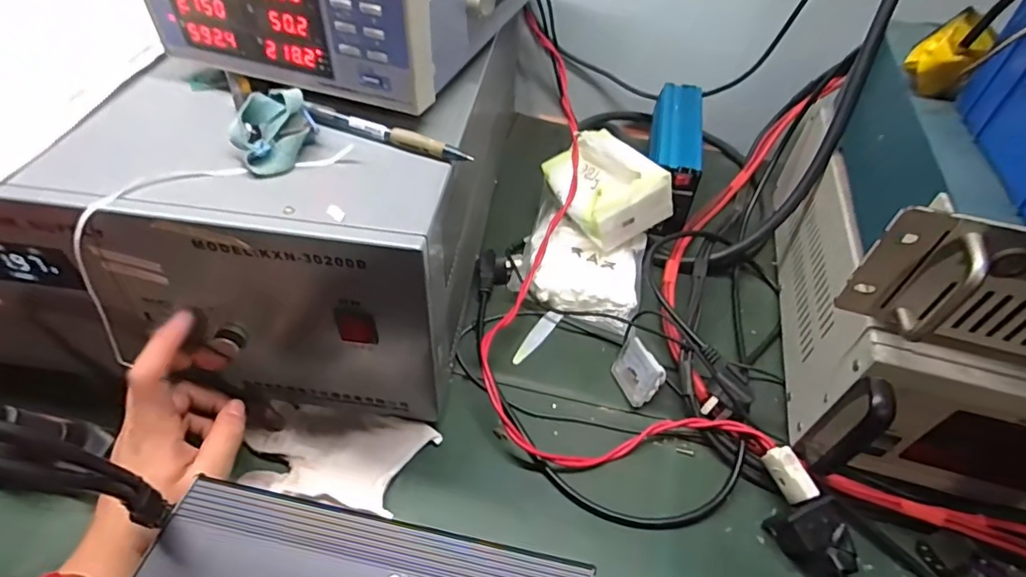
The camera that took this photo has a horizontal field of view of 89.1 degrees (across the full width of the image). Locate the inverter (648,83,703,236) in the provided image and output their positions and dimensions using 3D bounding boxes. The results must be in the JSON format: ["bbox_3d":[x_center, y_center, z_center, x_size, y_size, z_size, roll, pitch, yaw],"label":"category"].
[{"bbox_3d":[0.198,-0.171,0.635,0.060,0.081,0.201,10,47,6],"label":"inverter"}]

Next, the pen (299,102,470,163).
[{"bbox_3d":[-0.088,-0.108,0.357,0.127,0.007,0.010,20,49,14],"label":"pen"}]

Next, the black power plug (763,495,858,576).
[{"bbox_3d":[0.216,0.179,0.370,0.035,0.039,0.054,-23,53,-23],"label":"black power plug"}]

